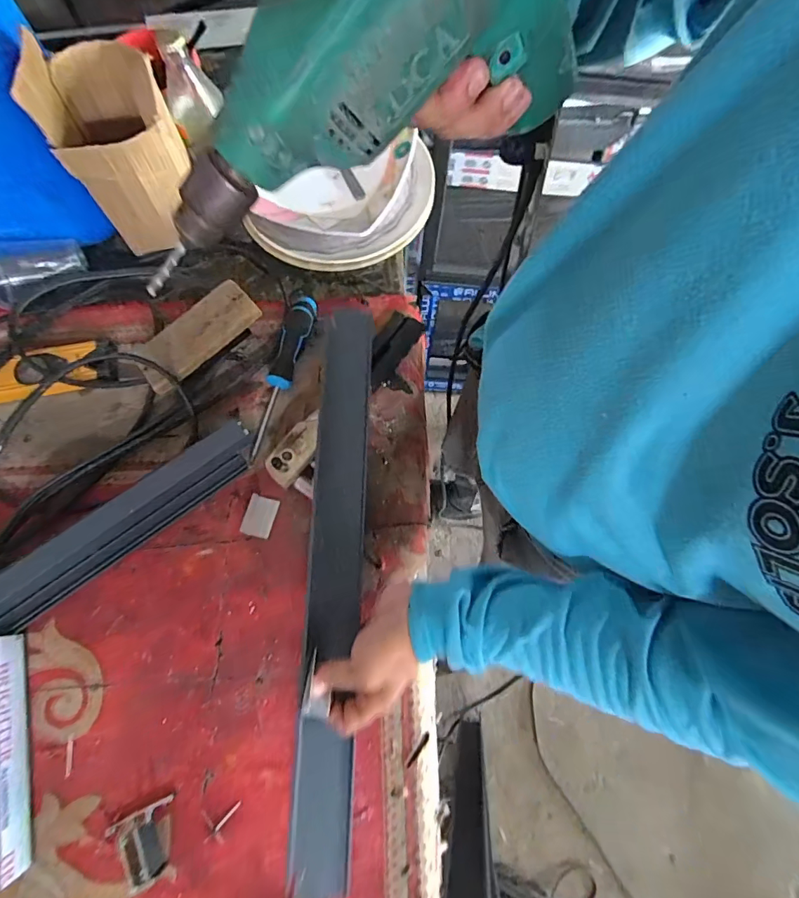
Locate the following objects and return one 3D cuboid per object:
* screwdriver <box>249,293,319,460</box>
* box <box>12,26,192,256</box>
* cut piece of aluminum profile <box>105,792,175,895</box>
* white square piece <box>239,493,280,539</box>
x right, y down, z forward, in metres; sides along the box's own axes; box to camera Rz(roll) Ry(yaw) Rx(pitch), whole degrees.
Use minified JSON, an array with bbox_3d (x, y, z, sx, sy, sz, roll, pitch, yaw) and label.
[{"bbox_3d":[-0.136,-0.086,0.510,0.025,0.036,0.197,17,74,6],"label":"screwdriver"},{"bbox_3d":[-0.296,-0.329,0.493,0.112,0.175,0.130,-22,75,-8],"label":"box"},{"bbox_3d":[-0.219,0.339,0.380,0.051,0.029,0.051,-27,74,-7],"label":"cut piece of aluminum profile"},{"bbox_3d":[-0.150,0.072,0.478,0.031,0.004,0.042,14,73,6],"label":"white square piece"}]

